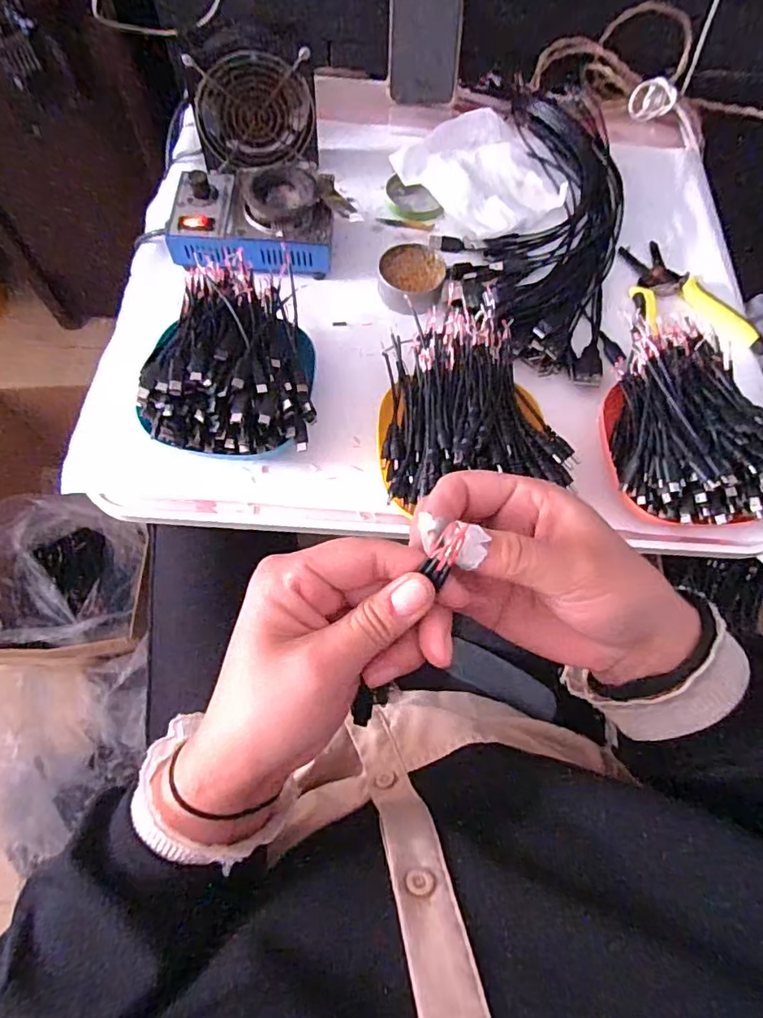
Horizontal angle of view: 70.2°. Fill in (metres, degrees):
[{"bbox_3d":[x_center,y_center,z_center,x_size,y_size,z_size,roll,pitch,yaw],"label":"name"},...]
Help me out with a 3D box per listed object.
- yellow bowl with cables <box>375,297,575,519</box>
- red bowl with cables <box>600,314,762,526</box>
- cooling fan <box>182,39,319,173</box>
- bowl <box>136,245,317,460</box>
[{"bbox_3d":[0.064,-0.083,0.441,0.145,0.067,0.181,-12,69,-7],"label":"yellow bowl with cables"},{"bbox_3d":[0.249,-0.076,0.444,0.124,0.067,0.180,5,68,-1],"label":"red bowl with cables"},{"bbox_3d":[-0.126,-0.397,0.547,0.120,0.105,0.042,-20,70,-10],"label":"cooling fan"},{"bbox_3d":[-0.113,-0.135,0.451,0.120,0.077,0.186,5,68,-1],"label":"bowl"}]

